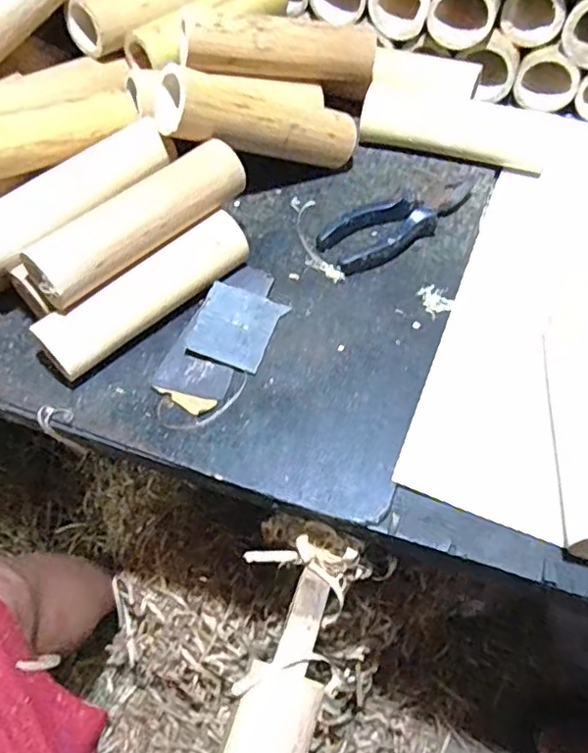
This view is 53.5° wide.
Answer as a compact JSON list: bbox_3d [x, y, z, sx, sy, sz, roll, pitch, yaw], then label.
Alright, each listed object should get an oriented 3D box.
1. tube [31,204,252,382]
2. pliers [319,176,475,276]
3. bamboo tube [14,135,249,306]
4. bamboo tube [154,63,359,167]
[{"bbox_3d":[-0.114,-0.067,0.467,0.179,0.047,0.036,-40,69,-18],"label":"tube"},{"bbox_3d":[0.097,-0.136,0.522,0.149,0.025,0.054,-26,66,-12],"label":"pliers"},{"bbox_3d":[-0.119,-0.125,0.448,0.185,0.043,0.043,-42,70,-18],"label":"bamboo tube"},{"bbox_3d":[-0.023,-0.220,0.508,0.181,0.056,0.047,-2,59,-32],"label":"bamboo tube"}]

